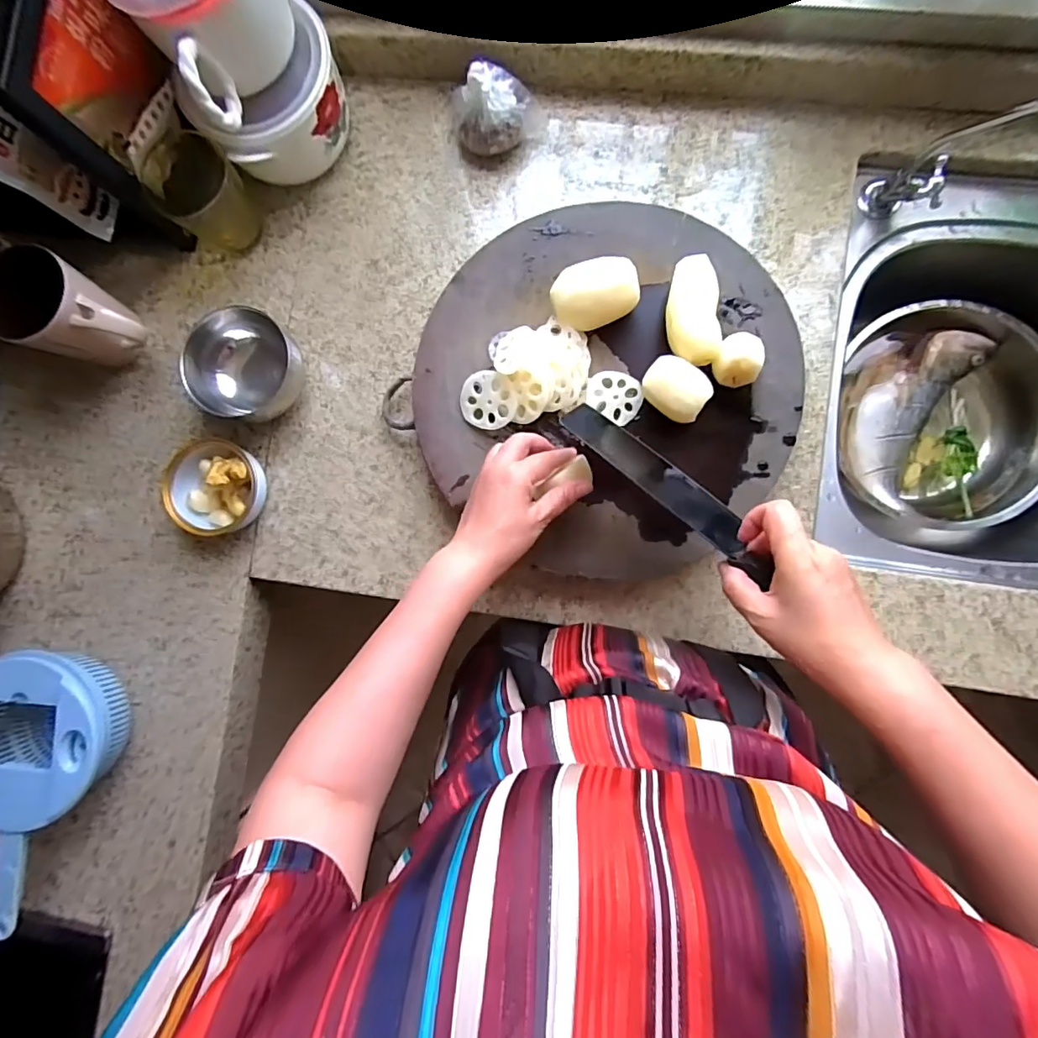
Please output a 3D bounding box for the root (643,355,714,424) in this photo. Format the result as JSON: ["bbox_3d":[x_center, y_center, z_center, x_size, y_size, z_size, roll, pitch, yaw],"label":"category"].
[{"bbox_3d":[0.142,-0.117,0.468,0.058,0.036,0.045,34,90,4],"label":"root"}]

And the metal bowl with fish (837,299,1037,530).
[{"bbox_3d":[0.522,-0.122,0.626,0.227,0.081,0.256,-2,87,3],"label":"metal bowl with fish"}]

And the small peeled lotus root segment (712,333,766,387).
[{"bbox_3d":[0.198,-0.145,0.462,0.041,0.040,0.048,20,89,4],"label":"small peeled lotus root segment"}]

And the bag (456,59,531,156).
[{"bbox_3d":[-0.025,-0.426,0.527,0.066,0.069,0.073,21,89,5],"label":"bag"}]

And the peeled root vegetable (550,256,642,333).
[{"bbox_3d":[0.070,-0.206,0.473,0.077,0.049,0.055,-9,87,3],"label":"peeled root vegetable"}]

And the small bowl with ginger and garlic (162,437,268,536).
[{"bbox_3d":[-0.321,-0.032,0.540,0.104,0.049,0.097,0,87,5],"label":"small bowl with ginger and garlic"}]

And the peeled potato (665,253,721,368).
[{"bbox_3d":[0.158,-0.187,0.469,0.044,0.037,0.093,2,87,4],"label":"peeled potato"}]

